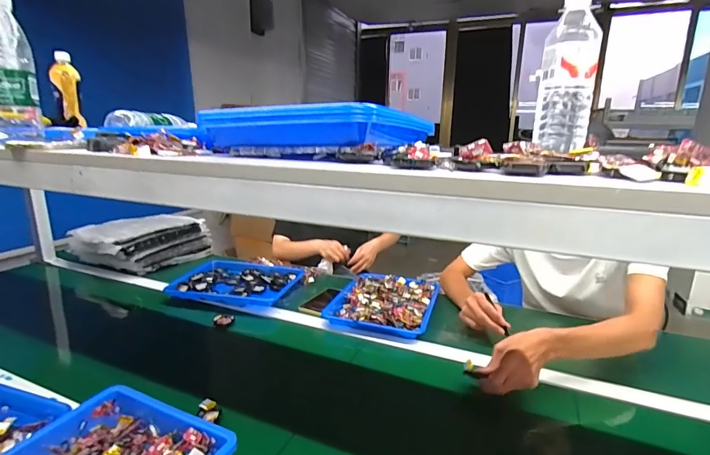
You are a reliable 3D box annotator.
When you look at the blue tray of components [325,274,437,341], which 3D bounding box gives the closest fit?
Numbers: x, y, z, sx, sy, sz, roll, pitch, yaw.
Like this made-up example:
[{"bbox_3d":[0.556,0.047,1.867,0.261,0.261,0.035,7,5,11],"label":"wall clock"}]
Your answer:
[{"bbox_3d":[0.081,0.190,1.011,0.249,0.035,0.318,6,15,20],"label":"blue tray of components"}]

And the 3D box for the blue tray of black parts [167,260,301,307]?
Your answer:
[{"bbox_3d":[-0.335,0.161,1.115,0.318,0.035,0.254,5,15,16],"label":"blue tray of black parts"}]

